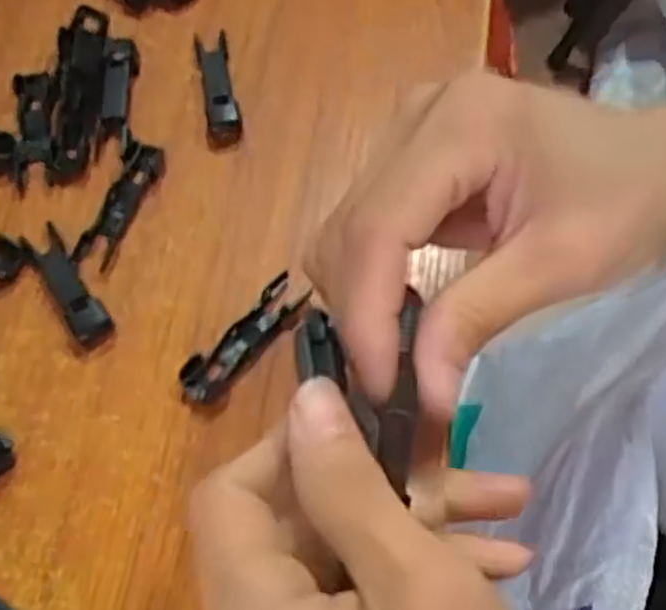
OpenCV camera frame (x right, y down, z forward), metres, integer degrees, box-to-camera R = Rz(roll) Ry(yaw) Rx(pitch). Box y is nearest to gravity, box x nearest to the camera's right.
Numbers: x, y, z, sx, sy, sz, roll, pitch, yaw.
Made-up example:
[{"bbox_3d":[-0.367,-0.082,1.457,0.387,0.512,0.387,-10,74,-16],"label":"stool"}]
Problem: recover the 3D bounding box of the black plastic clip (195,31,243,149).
[{"bbox_3d":[-0.047,-0.090,0.324,0.013,0.011,0.056,-12,64,-2],"label":"black plastic clip"}]

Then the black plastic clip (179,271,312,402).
[{"bbox_3d":[-0.031,0.012,0.277,0.016,0.010,0.055,37,72,18],"label":"black plastic clip"}]

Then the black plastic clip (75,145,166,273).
[{"bbox_3d":[-0.082,-0.039,0.304,0.015,0.008,0.052,18,67,11],"label":"black plastic clip"}]

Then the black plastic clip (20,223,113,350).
[{"bbox_3d":[-0.098,-0.009,0.289,0.013,0.010,0.053,-33,67,-12],"label":"black plastic clip"}]

